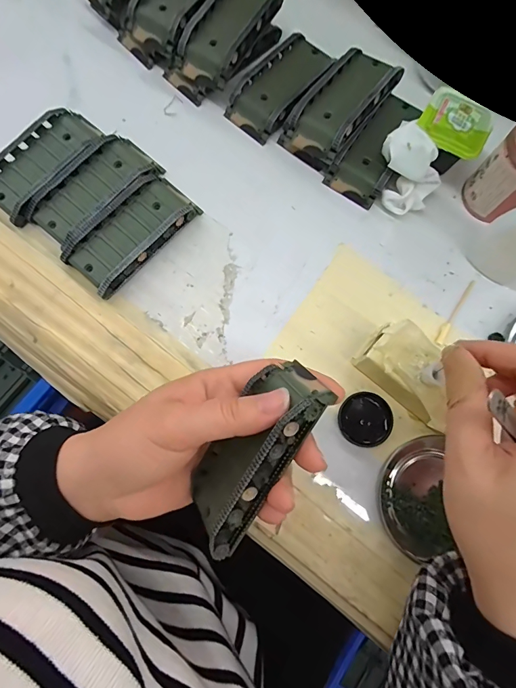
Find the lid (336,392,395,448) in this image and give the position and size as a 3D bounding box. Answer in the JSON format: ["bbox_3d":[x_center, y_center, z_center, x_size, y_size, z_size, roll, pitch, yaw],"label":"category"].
[{"bbox_3d":[0.073,0.052,0.261,0.035,0.007,0.035,0,78,-1],"label":"lid"}]

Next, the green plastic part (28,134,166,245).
[{"bbox_3d":[-0.120,-0.115,0.285,0.045,0.019,0.094,41,80,7],"label":"green plastic part"}]

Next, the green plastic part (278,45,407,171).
[{"bbox_3d":[0.064,-0.184,0.298,0.048,0.036,0.091,39,80,7],"label":"green plastic part"}]

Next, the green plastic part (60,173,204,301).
[{"bbox_3d":[-0.090,-0.082,0.279,0.044,0.021,0.095,41,80,7],"label":"green plastic part"}]

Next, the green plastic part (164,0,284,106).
[{"bbox_3d":[-0.026,-0.246,0.309,0.056,0.035,0.102,35,79,6],"label":"green plastic part"}]

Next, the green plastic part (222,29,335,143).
[{"bbox_3d":[0.020,-0.209,0.312,0.046,0.022,0.092,42,80,7],"label":"green plastic part"}]

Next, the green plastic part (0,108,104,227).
[{"bbox_3d":[-0.160,-0.136,0.288,0.044,0.018,0.094,40,80,7],"label":"green plastic part"}]

